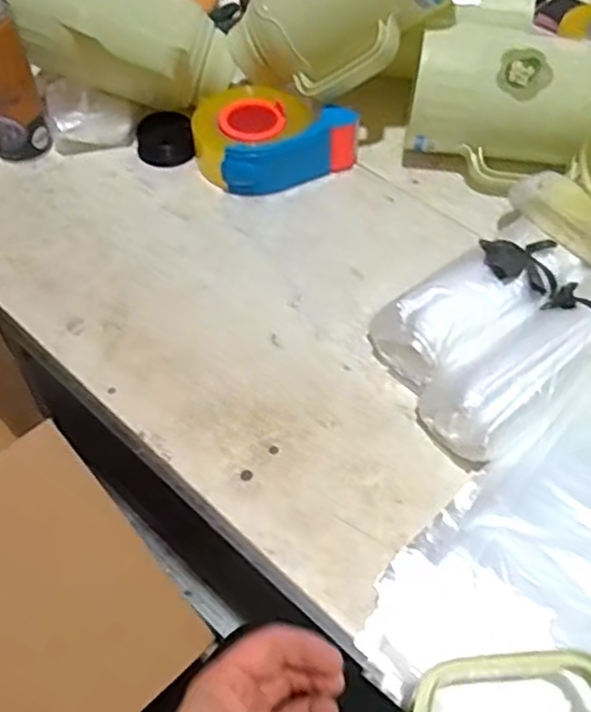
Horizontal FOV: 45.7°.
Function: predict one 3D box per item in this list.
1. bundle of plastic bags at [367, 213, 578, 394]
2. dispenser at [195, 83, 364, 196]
[{"bbox_3d":[0.169,-0.050,0.647,0.205,0.065,0.096,-33,61,-23],"label":"bundle of plastic bags"},{"bbox_3d":[-0.026,-0.252,0.795,0.176,0.059,0.128,-24,57,-18],"label":"dispenser"}]

